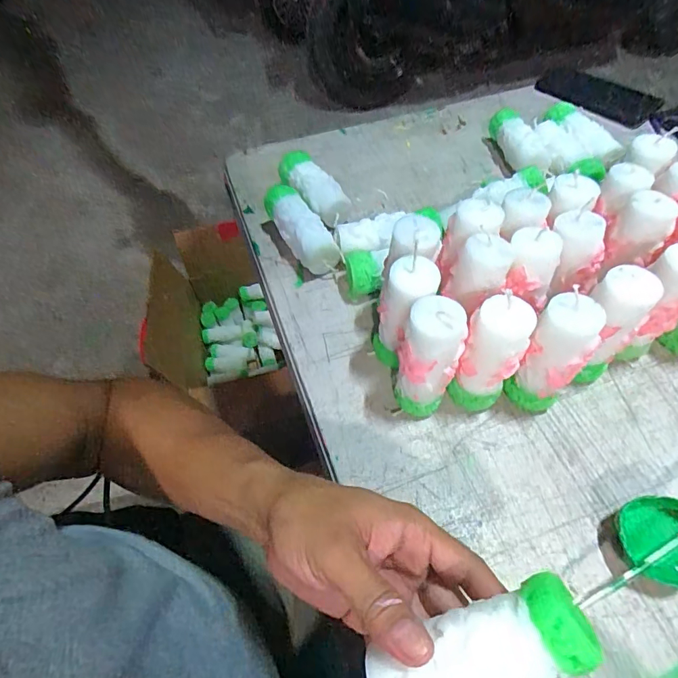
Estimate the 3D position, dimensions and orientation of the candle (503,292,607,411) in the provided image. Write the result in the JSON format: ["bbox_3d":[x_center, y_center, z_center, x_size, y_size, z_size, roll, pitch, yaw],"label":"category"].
[{"bbox_3d":[0.159,0.015,0.330,0.039,0.106,0.039,-1,56,1],"label":"candle"}]

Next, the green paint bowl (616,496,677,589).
[{"bbox_3d":[0.214,0.135,0.293,0.051,0.029,0.050,-1,56,1],"label":"green paint bowl"}]

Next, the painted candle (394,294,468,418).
[{"bbox_3d":[0.066,0.018,0.329,0.040,0.109,0.039,-1,56,1],"label":"painted candle"}]

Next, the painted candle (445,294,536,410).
[{"bbox_3d":[0.112,0.016,0.331,0.040,0.107,0.036,11,57,9],"label":"painted candle"}]

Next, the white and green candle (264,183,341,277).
[{"bbox_3d":[-0.043,-0.114,0.453,0.035,0.047,0.111,-26,59,-15],"label":"white and green candle"}]

